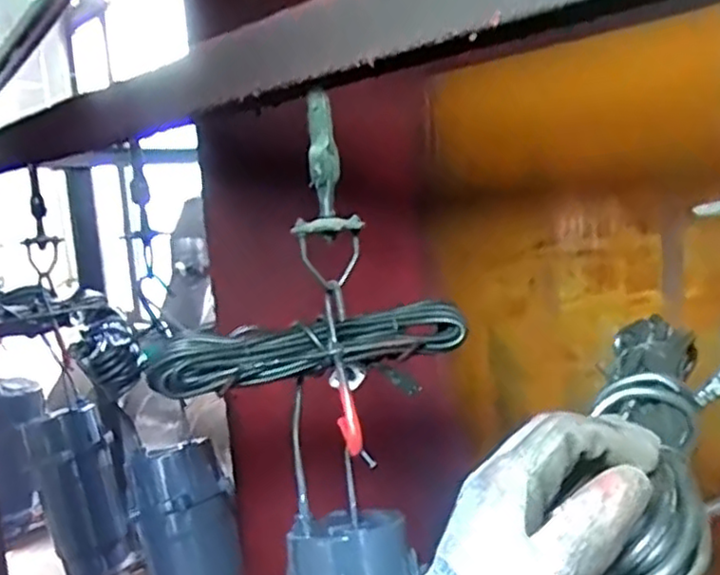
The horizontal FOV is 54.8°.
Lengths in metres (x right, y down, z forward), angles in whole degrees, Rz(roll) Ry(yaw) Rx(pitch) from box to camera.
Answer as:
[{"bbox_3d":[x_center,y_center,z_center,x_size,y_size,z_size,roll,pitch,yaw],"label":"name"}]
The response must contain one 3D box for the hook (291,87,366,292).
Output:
[{"bbox_3d":[-0.035,-0.094,0.718,0.064,0.192,0.049,-4,0,14],"label":"hook"}]

